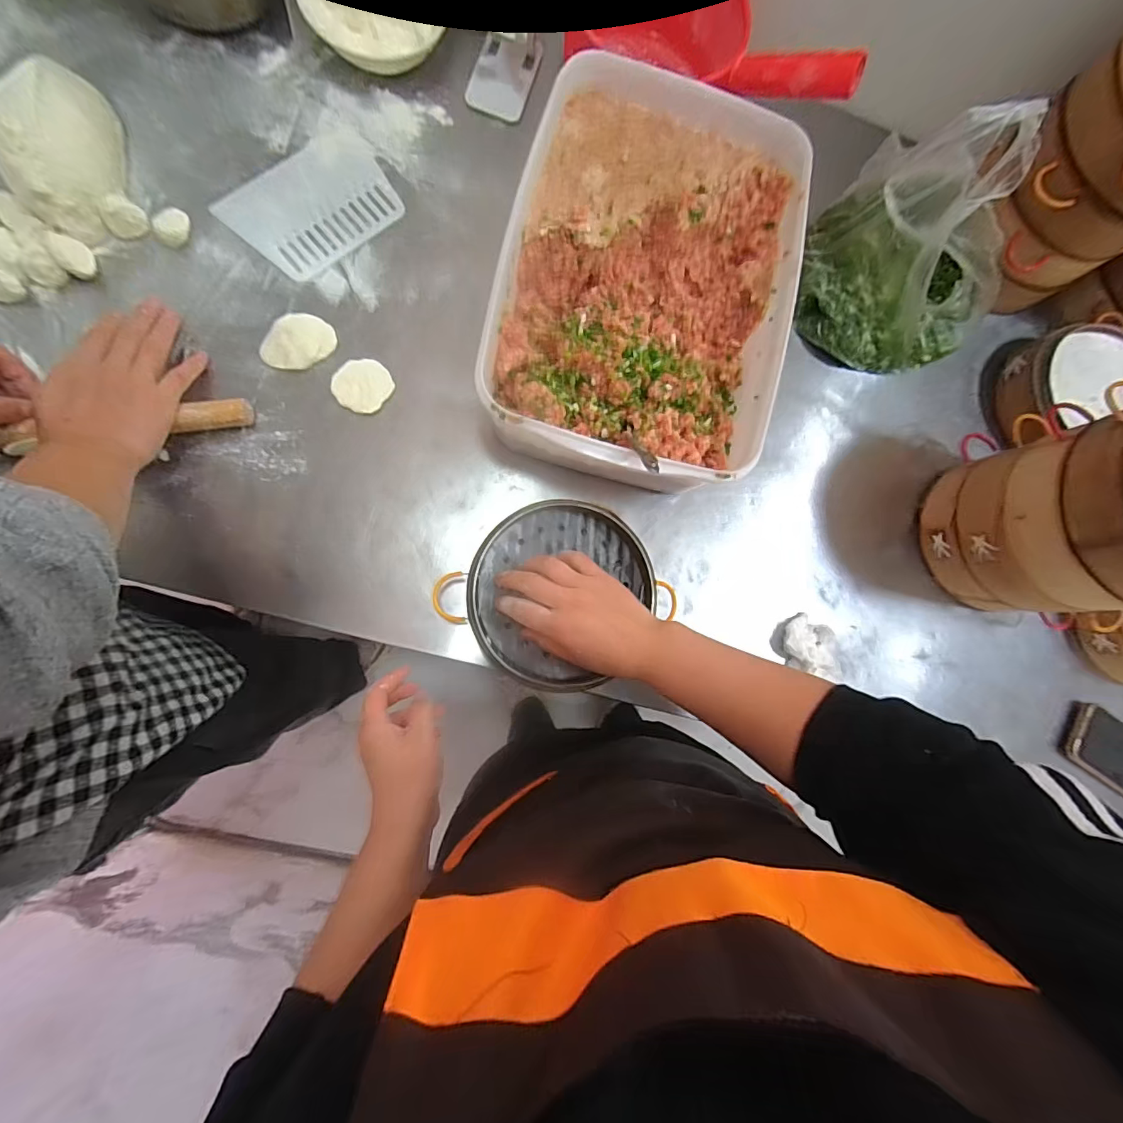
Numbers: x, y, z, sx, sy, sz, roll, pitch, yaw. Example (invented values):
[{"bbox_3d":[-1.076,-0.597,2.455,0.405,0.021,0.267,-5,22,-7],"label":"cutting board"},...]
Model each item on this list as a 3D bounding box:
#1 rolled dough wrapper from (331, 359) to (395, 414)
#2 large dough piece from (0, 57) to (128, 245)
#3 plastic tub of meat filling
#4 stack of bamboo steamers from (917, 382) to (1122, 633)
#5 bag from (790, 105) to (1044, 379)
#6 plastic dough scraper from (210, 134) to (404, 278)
[{"bbox_3d":[-0.202,-0.179,0.487,0.055,0.005,0.055,1,84,-8],"label":"rolled dough wrapper"},{"bbox_3d":[-0.475,-0.386,0.446,0.091,0.059,0.150,-3,85,-8],"label":"large dough piece"},{"bbox_3d":[0.083,-0.264,0.473,0.252,0.102,0.372,15,82,-6],"label":"plastic tub of meat filling"},{"bbox_3d":[0.521,-0.054,0.454,0.189,0.238,0.190,-14,86,-9],"label":"stack of bamboo steamers"},{"bbox_3d":[0.382,-0.303,0.492,0.215,0.180,0.152,21,82,-5],"label":"bag"},{"bbox_3d":[-0.256,-0.375,0.503,0.120,0.004,0.160,45,80,-2],"label":"plastic dough scraper"}]

